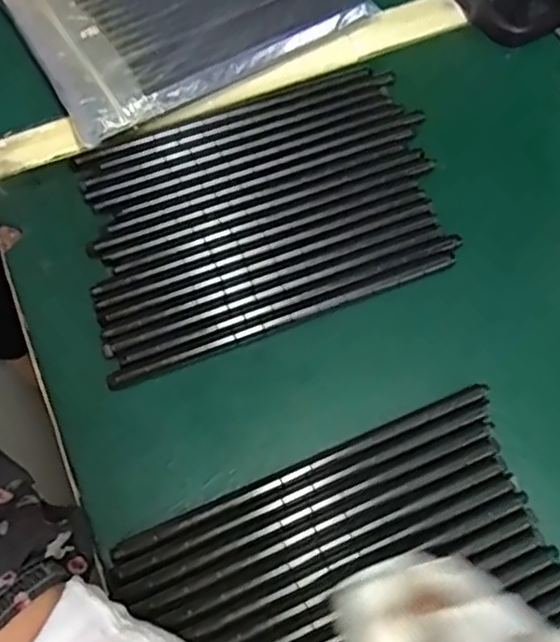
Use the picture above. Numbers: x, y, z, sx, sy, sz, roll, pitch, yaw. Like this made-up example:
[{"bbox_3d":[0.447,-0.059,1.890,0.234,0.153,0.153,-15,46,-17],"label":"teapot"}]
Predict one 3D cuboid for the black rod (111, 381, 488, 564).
[{"bbox_3d":[0.013,0.062,0.289,0.170,0.004,0.008,-22,66,-10],"label":"black rod"}]

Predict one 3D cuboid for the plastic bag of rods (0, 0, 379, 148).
[{"bbox_3d":[-0.065,-0.197,0.409,0.180,0.017,0.152,-31,68,-13],"label":"plastic bag of rods"}]

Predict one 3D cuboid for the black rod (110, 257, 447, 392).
[{"bbox_3d":[0.004,-0.001,0.326,0.172,0.009,0.009,-20,66,-9],"label":"black rod"}]

